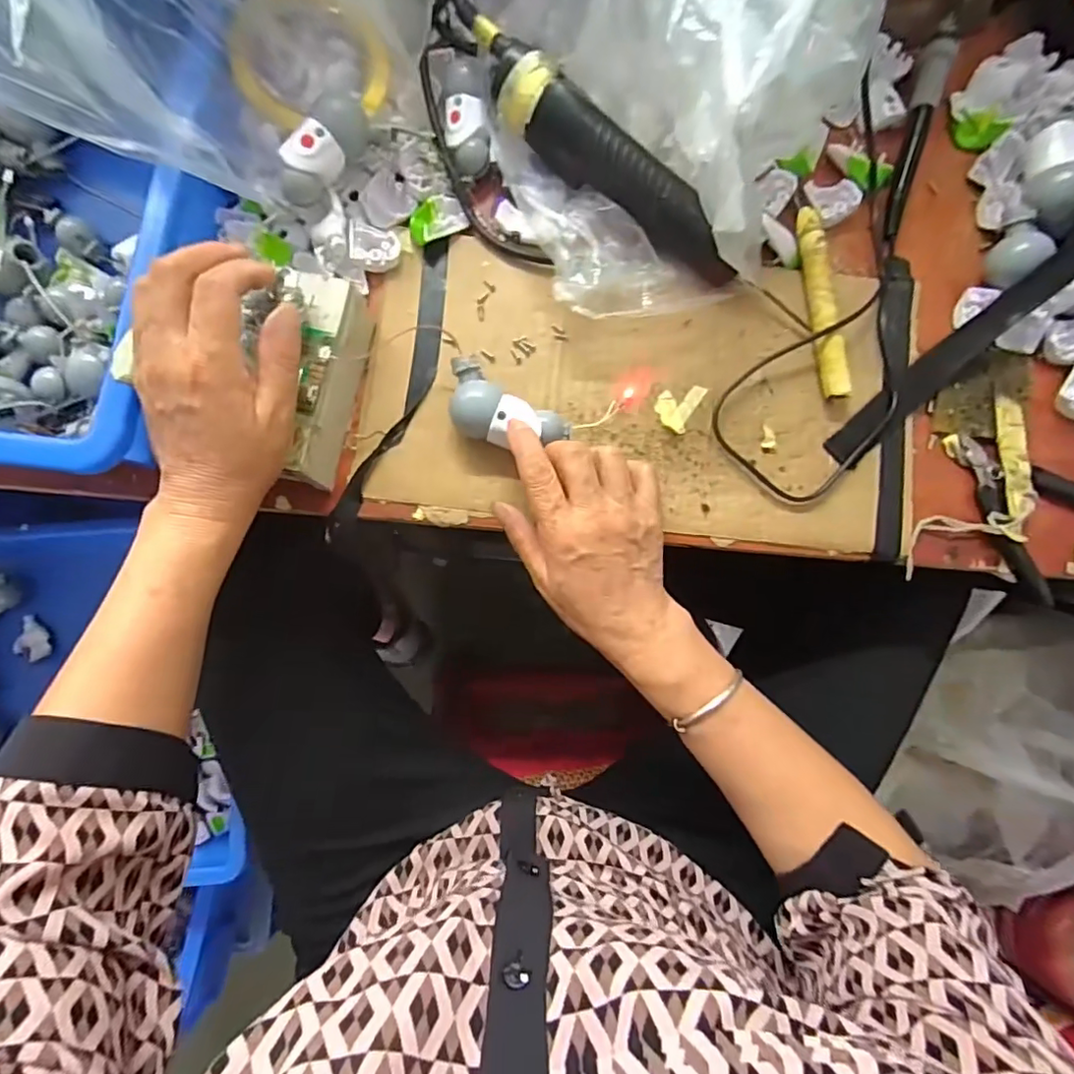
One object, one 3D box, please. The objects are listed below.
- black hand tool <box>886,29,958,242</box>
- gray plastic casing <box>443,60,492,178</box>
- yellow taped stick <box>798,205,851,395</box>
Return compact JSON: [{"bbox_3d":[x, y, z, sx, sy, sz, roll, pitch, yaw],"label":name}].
[{"bbox_3d":[0.265,-0.281,0.389,0.017,0.024,0.144,13,82,1],"label":"black hand tool"},{"bbox_3d":[-0.047,-0.282,0.380,0.028,0.017,0.066,-7,104,-1],"label":"gray plastic casing"},{"bbox_3d":[0.190,-0.156,0.375,0.015,0.015,0.131,-5,82,-1],"label":"yellow taped stick"}]

